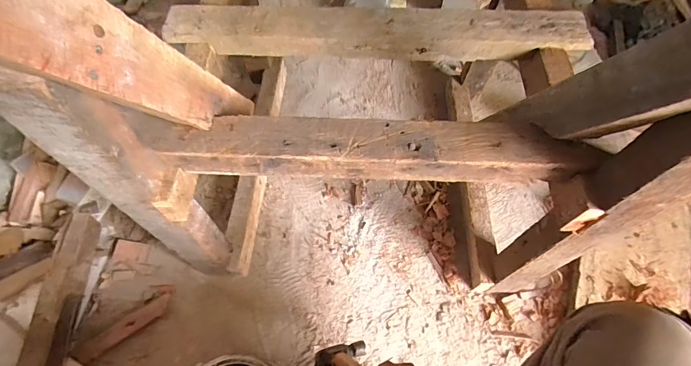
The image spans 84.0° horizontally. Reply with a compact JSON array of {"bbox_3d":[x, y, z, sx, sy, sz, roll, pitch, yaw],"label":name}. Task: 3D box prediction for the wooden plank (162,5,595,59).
[{"bbox_3d":[0.038,-0.209,0.527,0.564,0.042,0.072,4,61,0],"label":"wooden plank"}]

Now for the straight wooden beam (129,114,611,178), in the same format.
[{"bbox_3d":[0.026,-0.045,0.440,0.492,0.034,0.066,2,61,-1],"label":"straight wooden beam"}]

